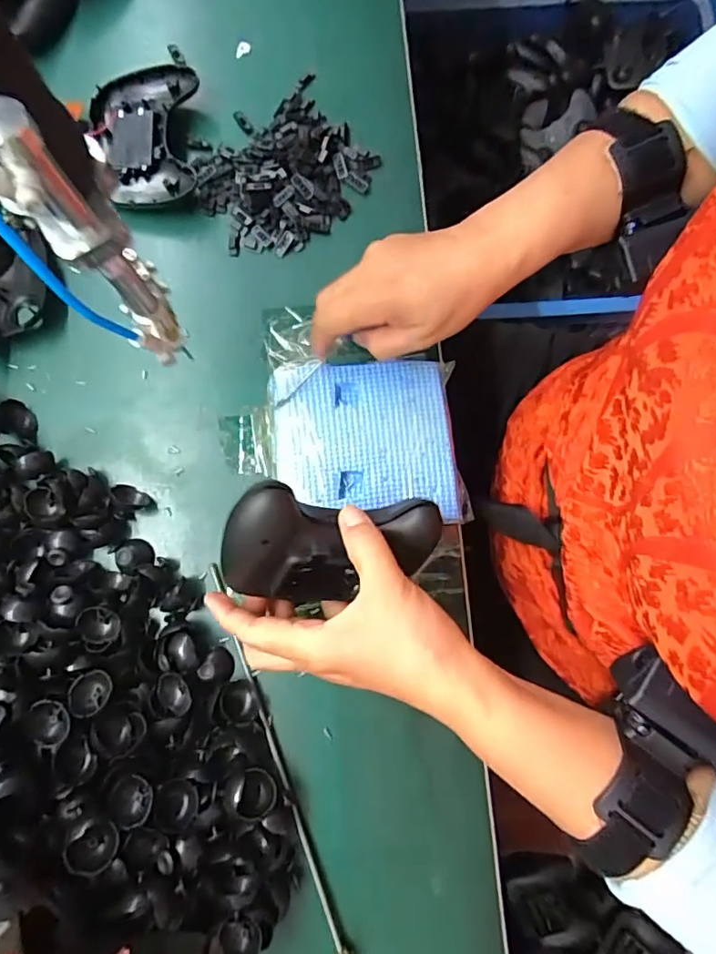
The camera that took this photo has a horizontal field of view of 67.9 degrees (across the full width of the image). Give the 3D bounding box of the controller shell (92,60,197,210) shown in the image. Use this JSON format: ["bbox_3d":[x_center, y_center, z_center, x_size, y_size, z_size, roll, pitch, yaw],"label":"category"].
[{"bbox_3d":[-0.177,-0.281,0.440,0.088,0.022,0.122,0,80,-1],"label":"controller shell"}]

